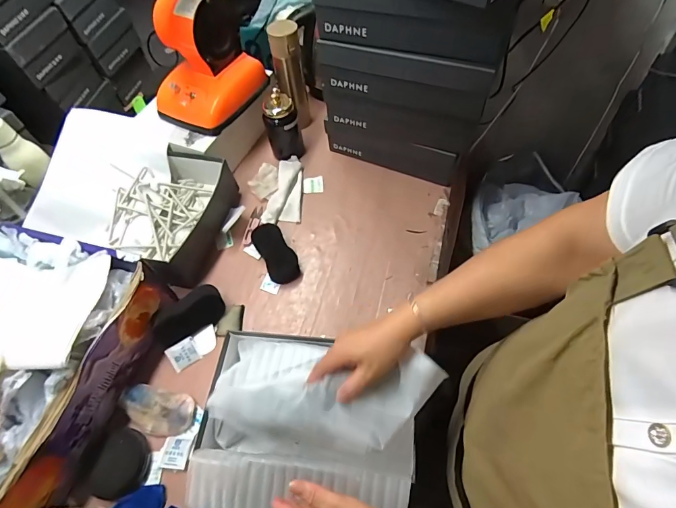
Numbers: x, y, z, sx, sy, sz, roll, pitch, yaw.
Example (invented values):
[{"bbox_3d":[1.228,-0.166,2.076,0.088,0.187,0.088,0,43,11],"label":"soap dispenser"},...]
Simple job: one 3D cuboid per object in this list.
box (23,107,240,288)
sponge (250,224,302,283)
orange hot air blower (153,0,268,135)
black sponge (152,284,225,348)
[{"bbox_3d":[-0.421,-0.135,0.798,0.364,0.131,0.311,12,60,12],"label":"box"},{"bbox_3d":[-0.125,-0.004,0.753,0.059,0.021,0.130,-30,75,-13],"label":"sponge"},{"bbox_3d":[-0.291,-0.405,0.779,0.173,0.203,0.200,19,62,16],"label":"orange hot air blower"},{"bbox_3d":[-0.267,0.111,0.681,0.123,0.068,0.030,-32,27,-15],"label":"black sponge"}]

